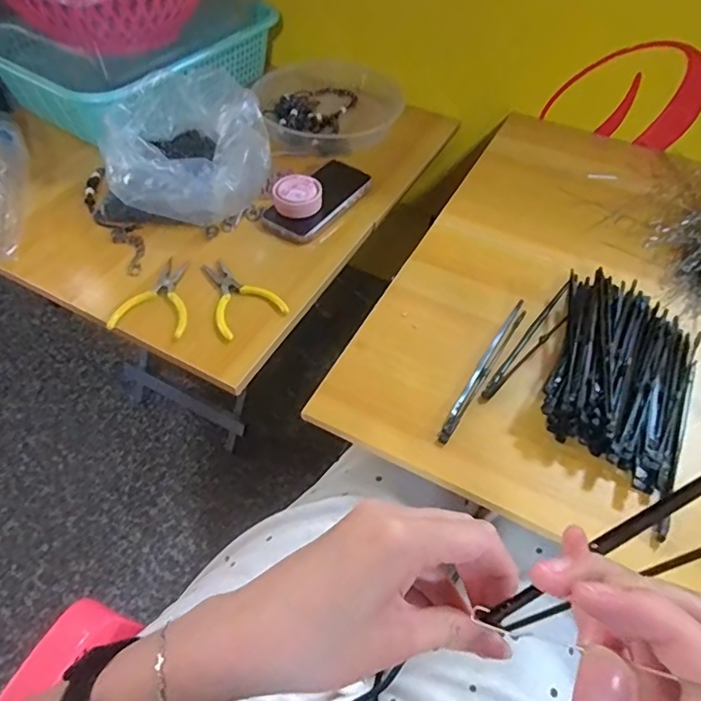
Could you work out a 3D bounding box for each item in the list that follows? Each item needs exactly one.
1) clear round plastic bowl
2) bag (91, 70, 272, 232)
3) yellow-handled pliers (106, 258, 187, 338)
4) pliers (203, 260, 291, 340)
[{"bbox_3d":[-0.038,-0.383,0.836,0.224,0.053,0.245,1,53,-2],"label":"clear round plastic bowl"},{"bbox_3d":[-0.216,-0.267,0.697,0.212,0.096,0.239,-3,53,-5],"label":"bag"},{"bbox_3d":[-0.214,-0.062,0.595,0.080,0.011,0.108,4,53,1],"label":"yellow-handled pliers"},{"bbox_3d":[-0.127,-0.067,0.601,0.073,0.010,0.109,-24,57,-19],"label":"pliers"}]

